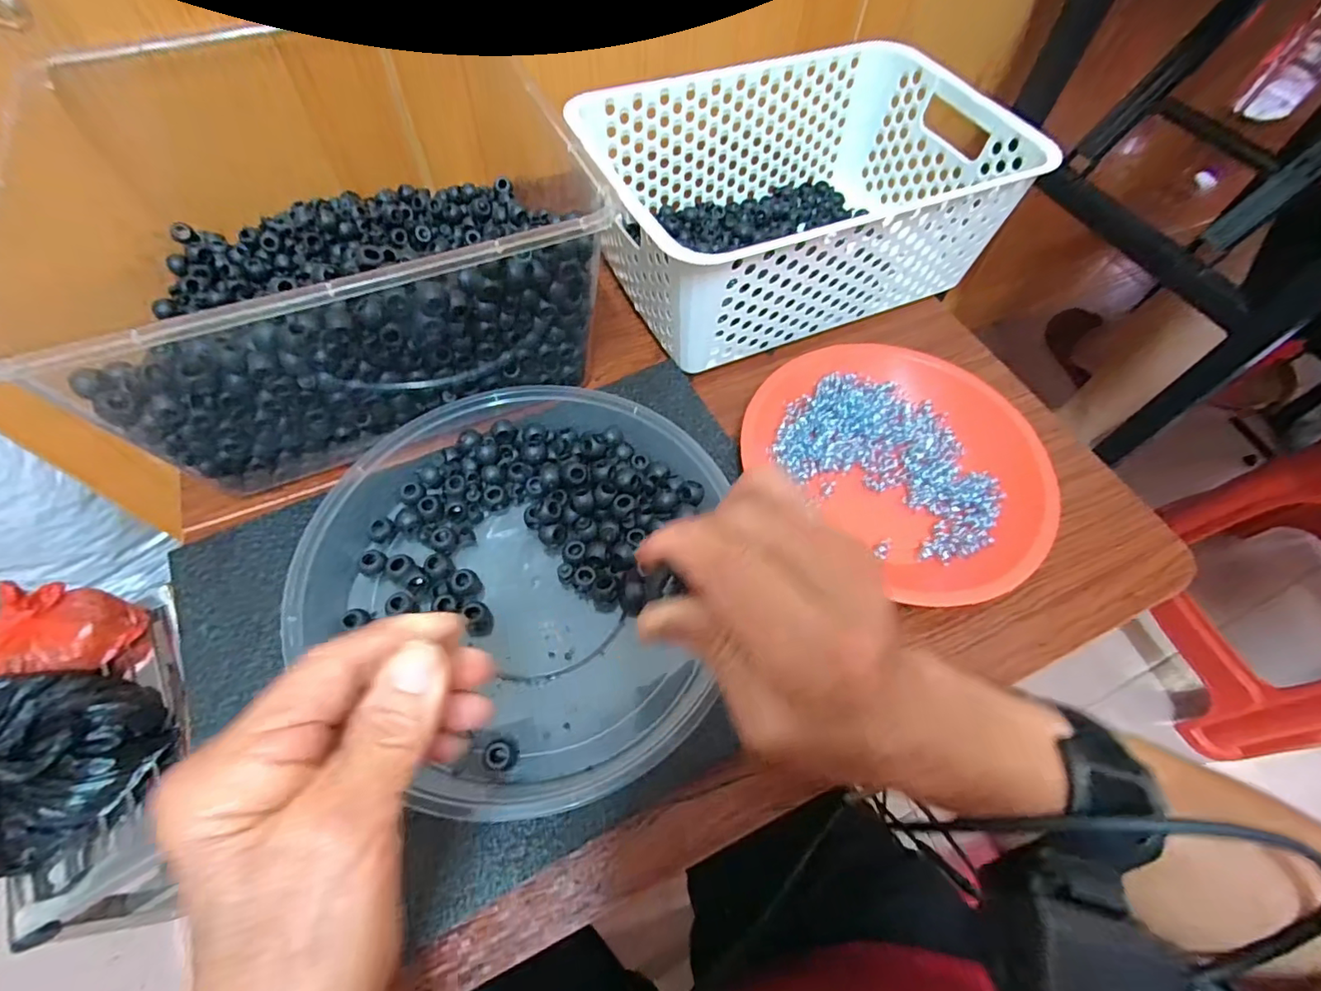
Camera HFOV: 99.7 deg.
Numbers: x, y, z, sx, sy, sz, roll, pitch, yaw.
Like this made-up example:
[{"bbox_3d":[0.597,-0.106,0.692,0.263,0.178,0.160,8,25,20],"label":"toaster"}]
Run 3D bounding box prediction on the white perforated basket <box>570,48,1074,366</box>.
[{"bbox_3d":[0.104,-0.235,0.436,0.297,0.094,0.199,-20,63,-14],"label":"white perforated basket"}]

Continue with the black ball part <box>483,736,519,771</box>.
[{"bbox_3d":[-0.078,0.125,0.271,0.015,0.013,0.015,1,60,-2],"label":"black ball part"}]

